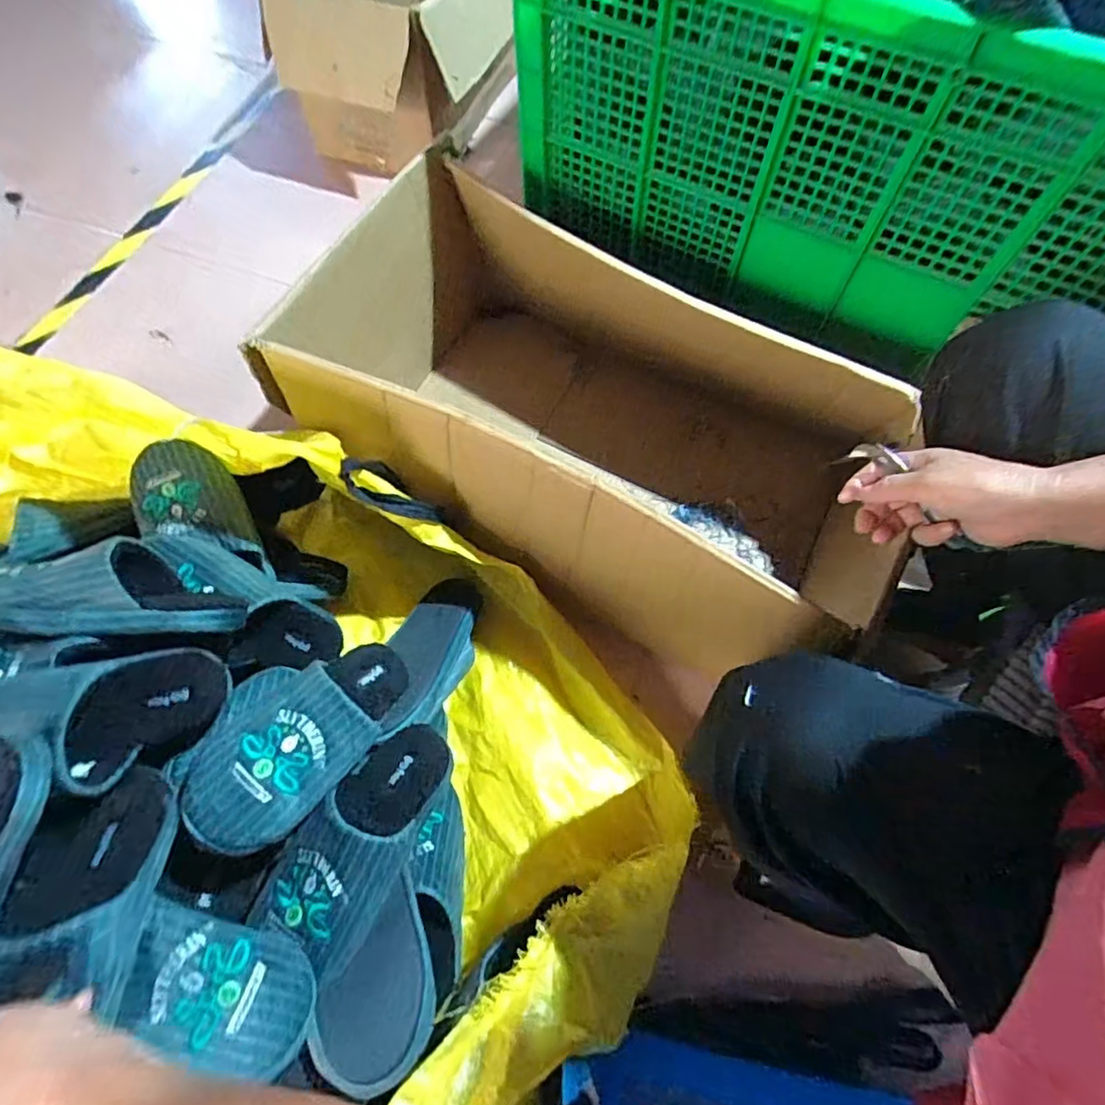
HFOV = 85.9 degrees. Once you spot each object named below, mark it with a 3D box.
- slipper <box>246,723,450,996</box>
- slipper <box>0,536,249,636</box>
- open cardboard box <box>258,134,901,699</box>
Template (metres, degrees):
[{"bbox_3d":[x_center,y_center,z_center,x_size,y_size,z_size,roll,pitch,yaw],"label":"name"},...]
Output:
[{"bbox_3d":[-0.179,0.263,0.572,0.104,0.073,0.235,23,46,10],"label":"slipper"},{"bbox_3d":[-0.433,0.034,0.585,0.241,0.074,0.105,6,65,-12],"label":"slipper"},{"bbox_3d":[0.079,-0.147,0.809,0.767,0.329,0.428,25,68,10],"label":"open cardboard box"}]

